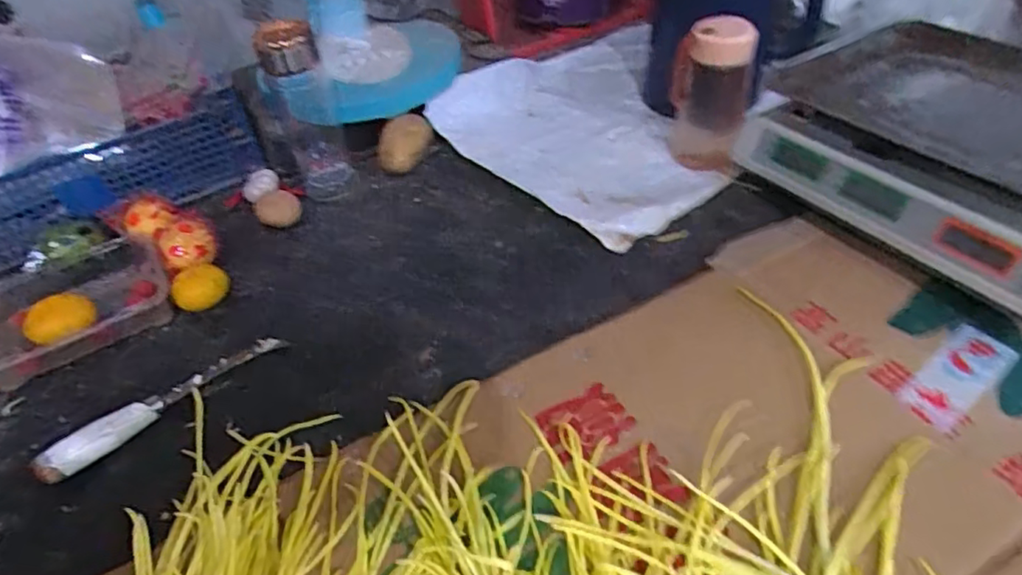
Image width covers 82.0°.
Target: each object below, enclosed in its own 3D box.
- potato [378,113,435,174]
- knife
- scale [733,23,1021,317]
[{"bbox_3d":[-0.133,-0.179,0.739,0.074,0.047,0.057,-15,45,-7],"label":"potato"},{"bbox_3d":[-0.297,0.095,0.508,0.198,0.032,0.022,-36,51,-26],"label":"knife"},{"bbox_3d":[0.390,-0.133,0.522,0.214,0.104,0.333,-27,48,-18],"label":"scale"}]

